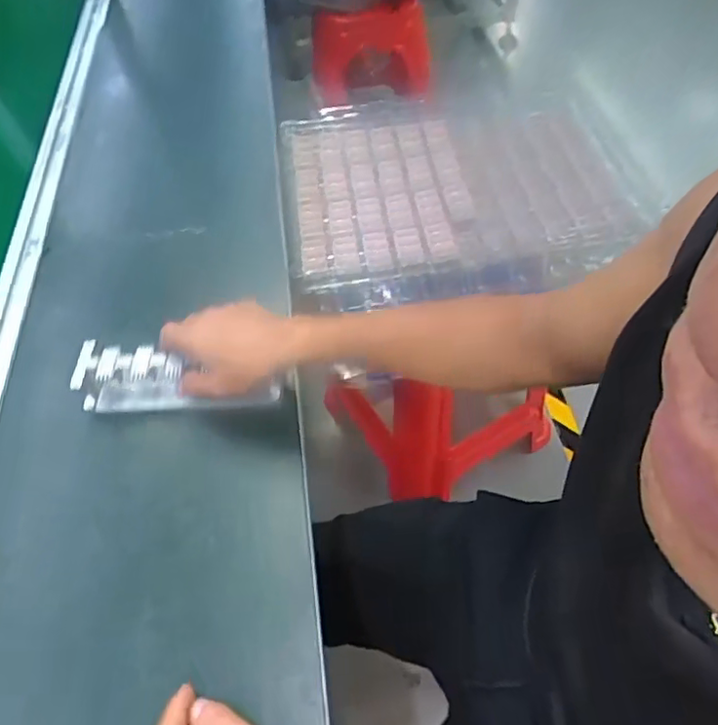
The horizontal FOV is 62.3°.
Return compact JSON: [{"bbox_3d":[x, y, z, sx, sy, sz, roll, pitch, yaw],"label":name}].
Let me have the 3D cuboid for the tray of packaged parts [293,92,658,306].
[{"bbox_3d":[0.134,-0.280,0.908,0.478,0.057,0.430,-8,53,-1],"label":"tray of packaged parts"}]

